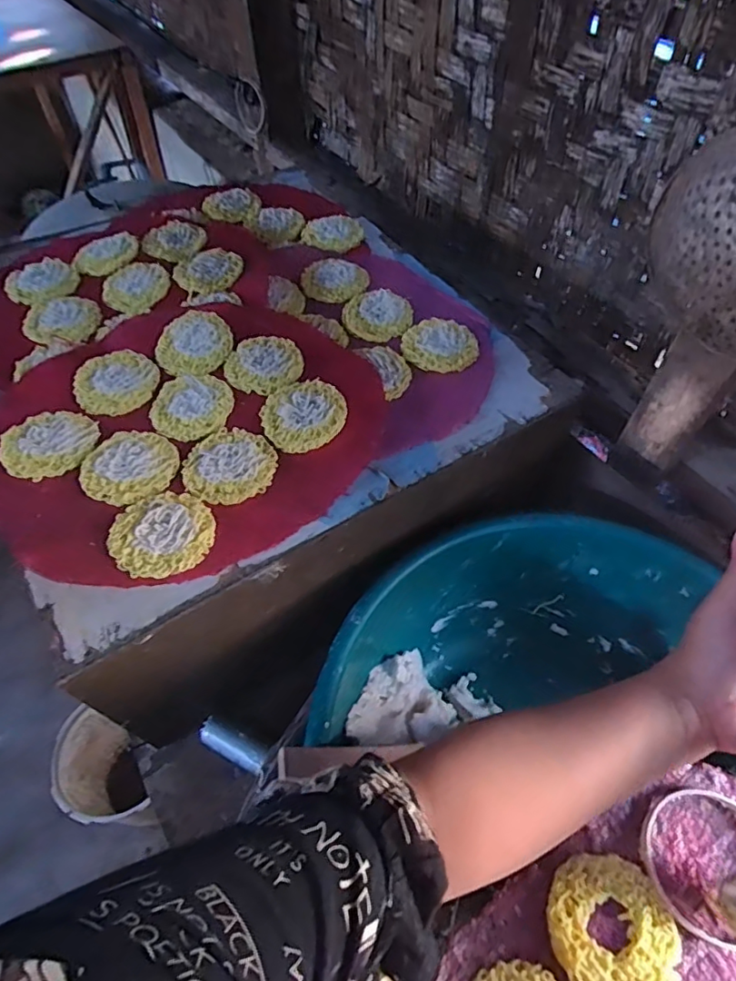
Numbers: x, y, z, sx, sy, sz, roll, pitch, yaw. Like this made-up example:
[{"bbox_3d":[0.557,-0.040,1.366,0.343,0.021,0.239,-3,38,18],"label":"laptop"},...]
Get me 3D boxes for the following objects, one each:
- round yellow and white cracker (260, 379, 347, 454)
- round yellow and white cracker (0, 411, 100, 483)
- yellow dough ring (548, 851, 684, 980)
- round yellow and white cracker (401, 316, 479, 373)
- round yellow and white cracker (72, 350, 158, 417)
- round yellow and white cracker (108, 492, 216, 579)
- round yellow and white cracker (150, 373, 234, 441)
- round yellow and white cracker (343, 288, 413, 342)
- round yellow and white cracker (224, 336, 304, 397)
[{"bbox_3d":[-0.060,-0.073,0.514,0.076,0.011,0.078,0,54,0],"label":"round yellow and white cracker"},{"bbox_3d":[-0.289,-0.045,0.494,0.069,0.009,0.079,35,61,22],"label":"round yellow and white cracker"},{"bbox_3d":[0.158,0.281,0.350,0.079,0.007,0.078,0,54,0],"label":"yellow dough ring"},{"bbox_3d":[0.078,-0.160,0.589,0.079,0.008,0.085,0,54,0],"label":"round yellow and white cracker"},{"bbox_3d":[-0.254,-0.112,0.549,0.078,0.016,0.078,0,54,0],"label":"round yellow and white cracker"},{"bbox_3d":[-0.167,0.033,0.444,0.078,0.008,0.074,0,54,0],"label":"round yellow and white cracker"},{"bbox_3d":[-0.170,-0.084,0.526,0.076,0.006,0.077,11,55,7],"label":"round yellow and white cracker"},{"bbox_3d":[0.011,-0.199,0.614,0.075,0.006,0.077,0,54,0],"label":"round yellow and white cracker"},{"bbox_3d":[-0.105,-0.129,0.553,0.076,0.004,0.074,0,54,0],"label":"round yellow and white cracker"}]

